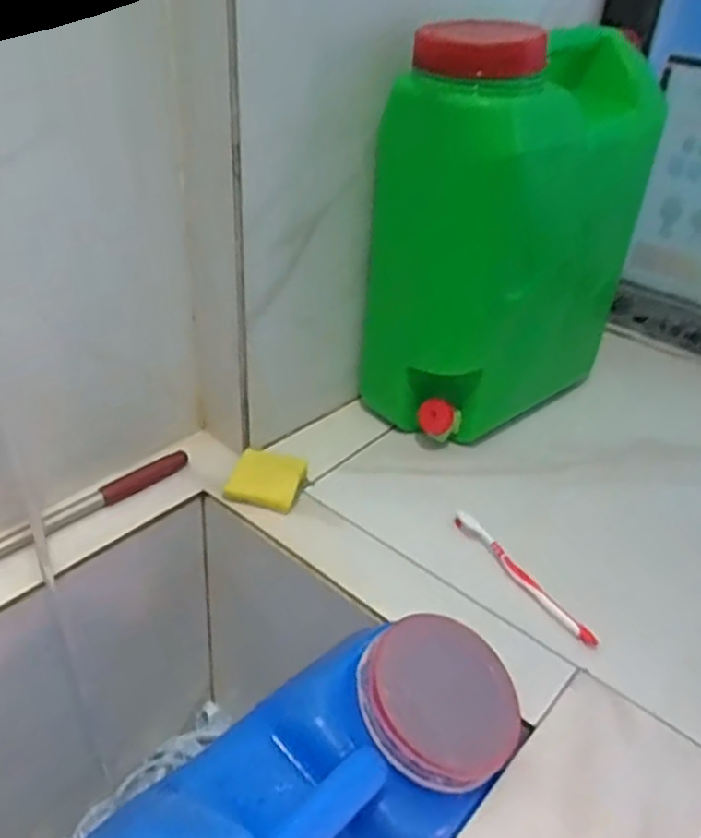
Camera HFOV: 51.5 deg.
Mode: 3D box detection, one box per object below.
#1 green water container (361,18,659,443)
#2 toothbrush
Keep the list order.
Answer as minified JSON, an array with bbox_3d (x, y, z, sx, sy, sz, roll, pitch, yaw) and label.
[{"bbox_3d":[0.185,-0.204,0.818,0.301,0.400,0.173,-24,44,-34],"label":"green water container"},{"bbox_3d":[0.162,0.146,0.685,0.016,0.016,0.179,-19,41,-29],"label":"toothbrush"}]

